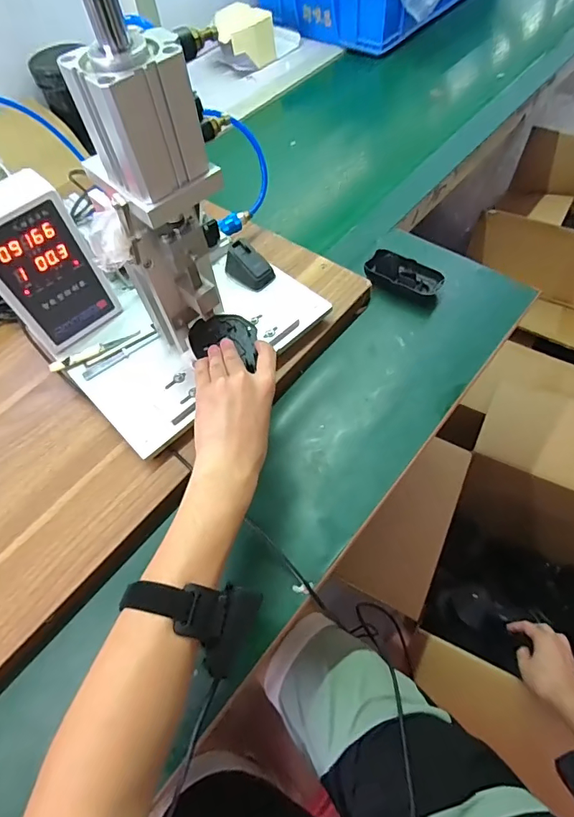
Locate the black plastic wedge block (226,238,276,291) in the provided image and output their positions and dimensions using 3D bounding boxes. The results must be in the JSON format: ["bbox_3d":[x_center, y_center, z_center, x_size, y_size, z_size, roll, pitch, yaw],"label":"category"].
[{"bbox_3d":[-0.052,-0.193,0.593,0.065,0.033,0.040,36,68,21],"label":"black plastic wedge block"}]

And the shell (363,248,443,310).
[{"bbox_3d":[0.170,-0.193,0.634,0.109,0.029,0.052,25,65,17],"label":"shell"}]

